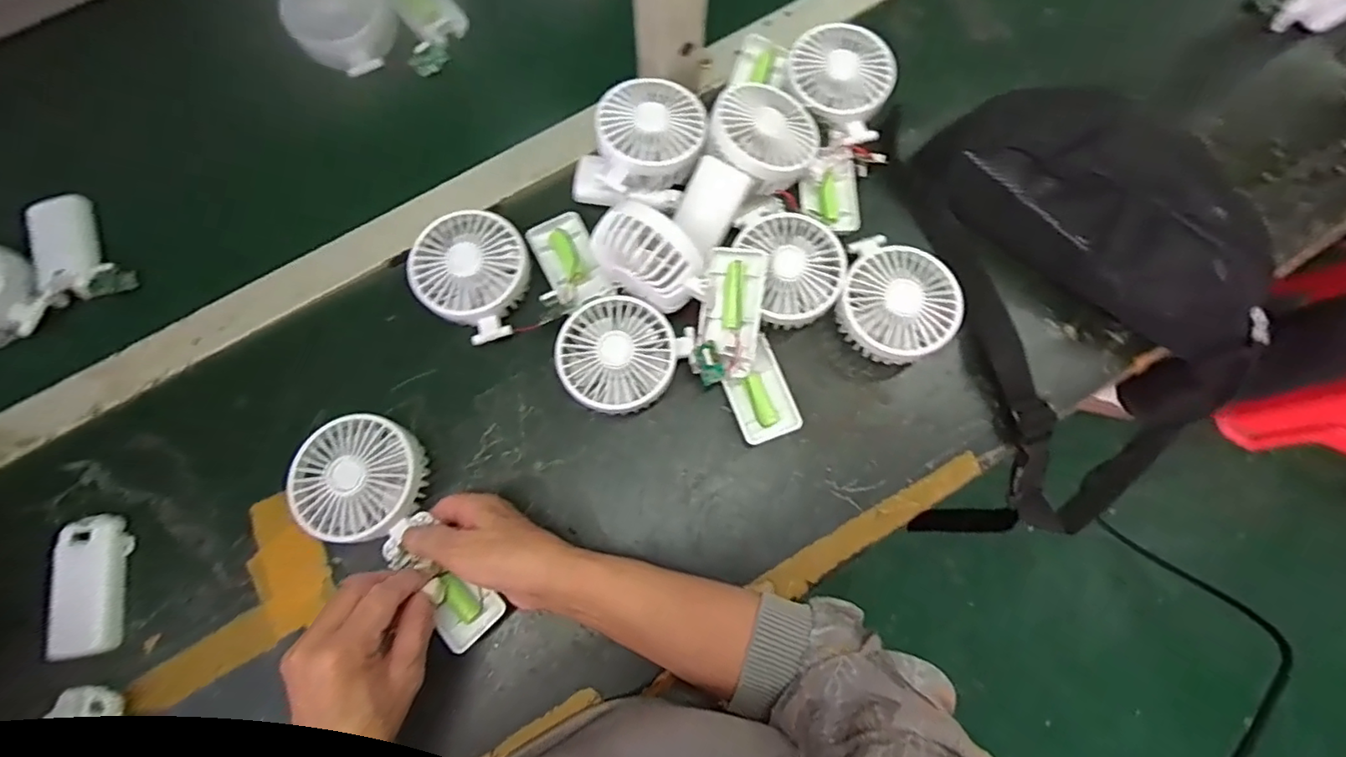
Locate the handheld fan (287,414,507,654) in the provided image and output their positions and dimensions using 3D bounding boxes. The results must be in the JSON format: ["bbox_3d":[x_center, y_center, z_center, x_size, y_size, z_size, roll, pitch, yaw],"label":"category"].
[{"bbox_3d":[-0.193,0.108,0.415,0.085,0.039,0.185,-42,81,-9],"label":"handheld fan"}]

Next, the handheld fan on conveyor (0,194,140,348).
[{"bbox_3d":[-0.543,-0.087,0.472,0.137,0.068,0.094,-34,78,-7],"label":"handheld fan on conveyor"}]

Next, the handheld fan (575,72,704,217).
[{"bbox_3d":[-0.025,-0.193,0.483,0.095,0.053,0.101,0,76,1],"label":"handheld fan"}]

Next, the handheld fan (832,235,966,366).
[{"bbox_3d":[0.174,-0.059,0.458,0.090,0.045,0.097,17,77,5],"label":"handheld fan"}]

